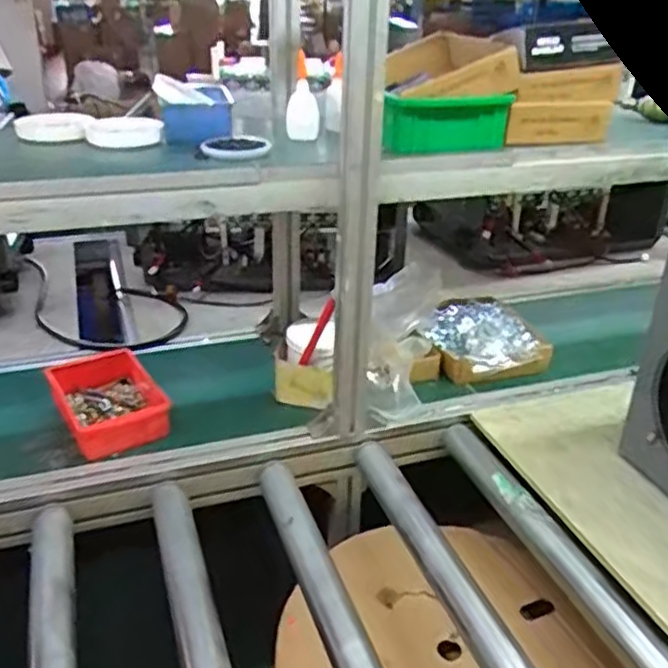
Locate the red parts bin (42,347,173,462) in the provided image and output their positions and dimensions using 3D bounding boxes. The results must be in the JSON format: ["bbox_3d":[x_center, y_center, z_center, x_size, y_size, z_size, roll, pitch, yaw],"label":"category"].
[{"bbox_3d":[-0.343,0.092,1.067,0.148,0.057,0.234,-16,32,-30],"label":"red parts bin"}]

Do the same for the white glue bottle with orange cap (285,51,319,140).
[{"bbox_3d":[-0.036,-0.332,0.985,0.047,0.120,0.047,11,15,12],"label":"white glue bottle with orange cap"}]

